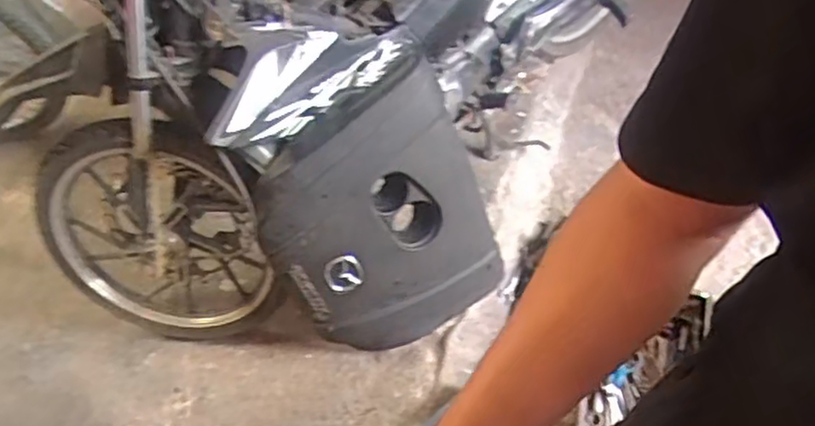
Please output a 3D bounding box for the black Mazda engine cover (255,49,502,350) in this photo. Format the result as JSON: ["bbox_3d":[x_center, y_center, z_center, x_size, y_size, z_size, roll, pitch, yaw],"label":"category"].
[{"bbox_3d":[-0.031,0.027,1.313,0.454,0.527,0.113,-38,33,-16],"label":"black Mazda engine cover"}]

